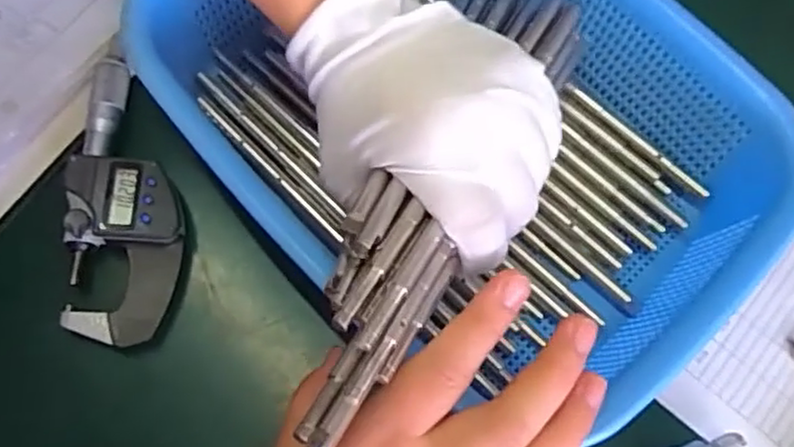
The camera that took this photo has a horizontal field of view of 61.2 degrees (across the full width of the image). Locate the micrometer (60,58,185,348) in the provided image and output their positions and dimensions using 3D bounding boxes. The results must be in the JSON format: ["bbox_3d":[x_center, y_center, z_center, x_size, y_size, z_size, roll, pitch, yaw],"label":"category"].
[{"bbox_3d":[-0.132,-0.015,0.330,0.051,0.017,0.144,-2,71,-3],"label":"micrometer"}]

